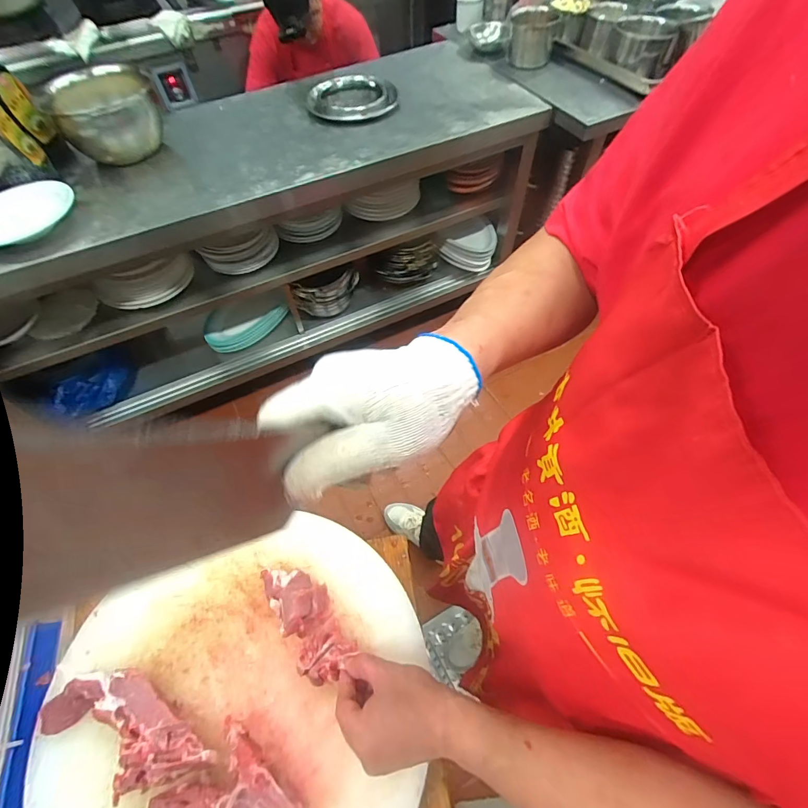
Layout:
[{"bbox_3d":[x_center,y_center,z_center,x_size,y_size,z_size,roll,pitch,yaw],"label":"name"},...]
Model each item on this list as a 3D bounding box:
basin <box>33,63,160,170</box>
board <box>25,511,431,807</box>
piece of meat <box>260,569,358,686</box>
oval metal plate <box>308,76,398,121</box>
[{"bbox_3d":[-0.836,-0.818,1.185,0.264,0.142,0.295,-26,61,-14],"label":"basin"},{"bbox_3d":[-0.179,0.323,0.443,0.416,0.055,0.382,-21,60,-11],"label":"board"},{"bbox_3d":[-0.113,0.240,0.473,0.061,0.039,0.137,-34,64,-18],"label":"piece of meat"},{"bbox_3d":[-0.153,-0.905,1.237,0.237,0.034,0.227,-24,61,-12],"label":"oval metal plate"}]

